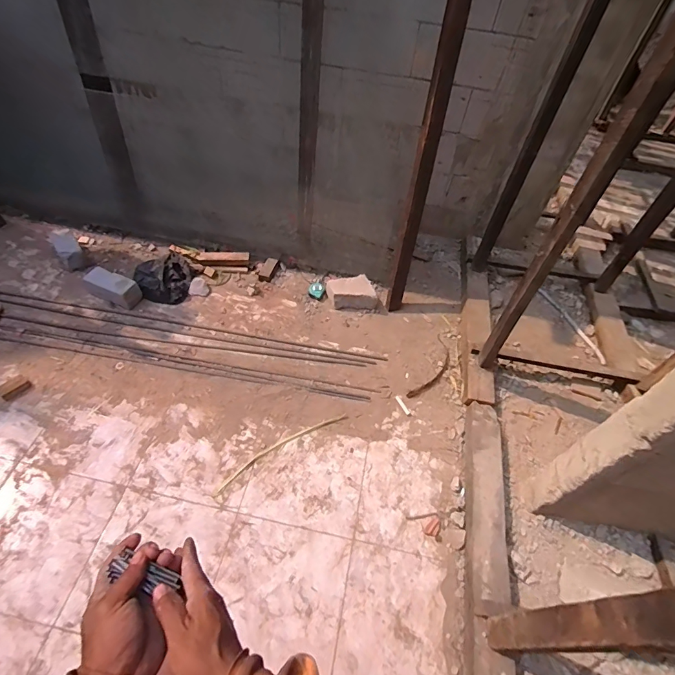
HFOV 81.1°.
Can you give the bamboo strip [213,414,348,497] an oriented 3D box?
[{"bbox_3d":[-0.209,0.421,1.510,0.560,0.010,0.056,-26,58,-23],"label":"bamboo strip"}]

